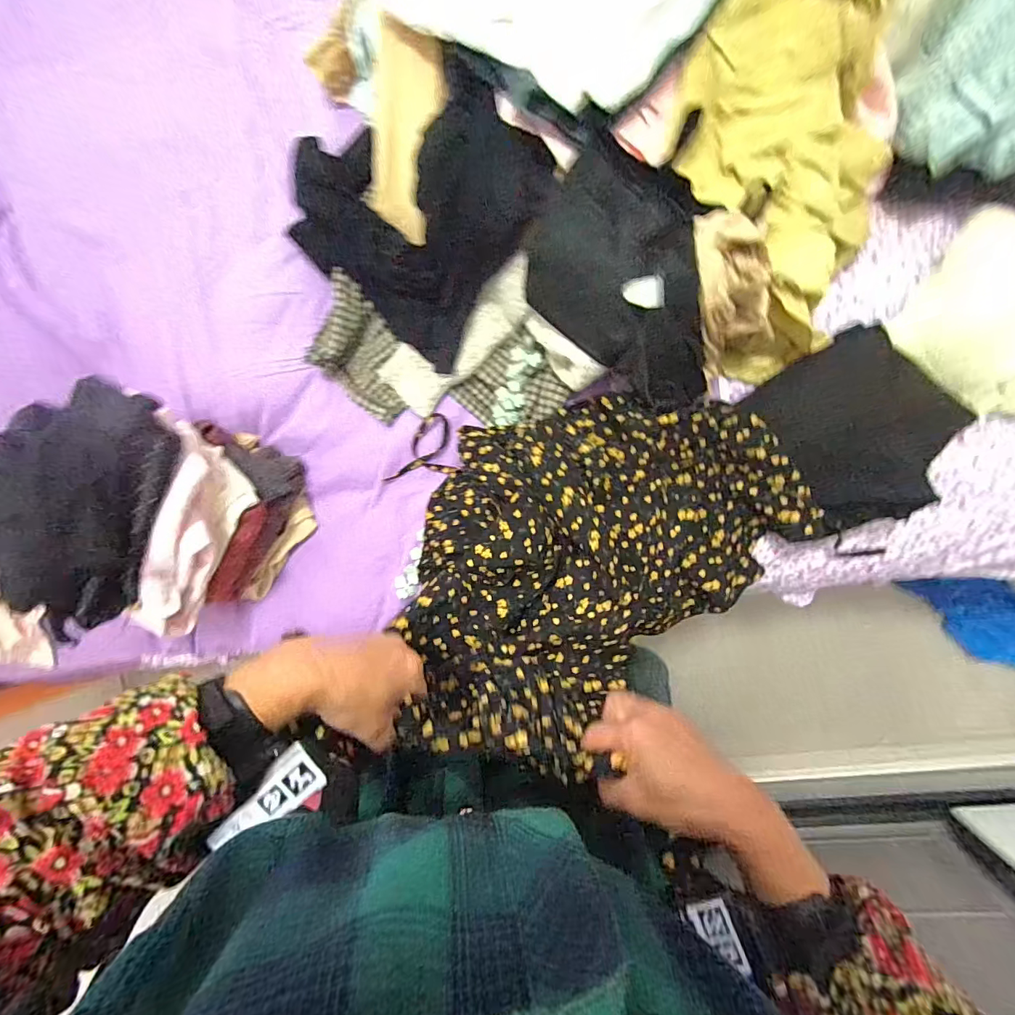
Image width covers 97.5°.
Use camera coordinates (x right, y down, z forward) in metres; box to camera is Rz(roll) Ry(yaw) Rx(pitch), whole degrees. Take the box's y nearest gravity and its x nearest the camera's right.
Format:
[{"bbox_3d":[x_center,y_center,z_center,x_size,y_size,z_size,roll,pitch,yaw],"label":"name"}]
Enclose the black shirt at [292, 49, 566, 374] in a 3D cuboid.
[{"bbox_3d":[-0.121,-0.359,0.530,0.307,0.141,0.241,42,98,5],"label":"black shirt"}]

